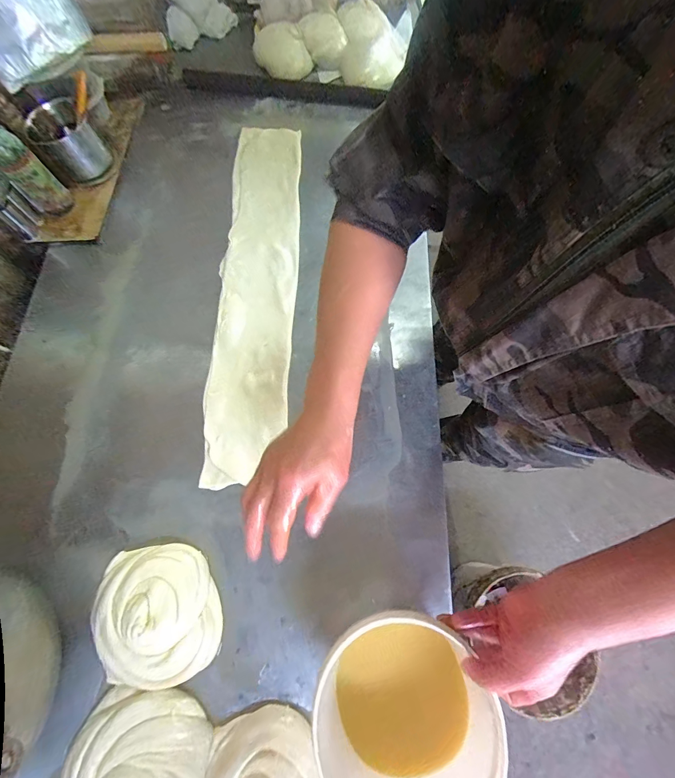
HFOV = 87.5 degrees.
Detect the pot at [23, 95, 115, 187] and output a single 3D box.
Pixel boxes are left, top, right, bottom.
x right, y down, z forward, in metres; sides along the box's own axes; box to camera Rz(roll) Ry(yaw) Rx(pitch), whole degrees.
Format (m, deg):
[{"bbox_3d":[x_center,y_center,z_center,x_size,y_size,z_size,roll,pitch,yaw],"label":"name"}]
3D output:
[{"bbox_3d":[-0.543,-0.502,0.721,0.120,0.098,0.112,-43,76,-12],"label":"pot"}]

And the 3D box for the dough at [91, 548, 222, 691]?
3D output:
[{"bbox_3d":[-0.259,0.318,0.493,0.173,0.042,0.174,0,72,1],"label":"dough"}]

